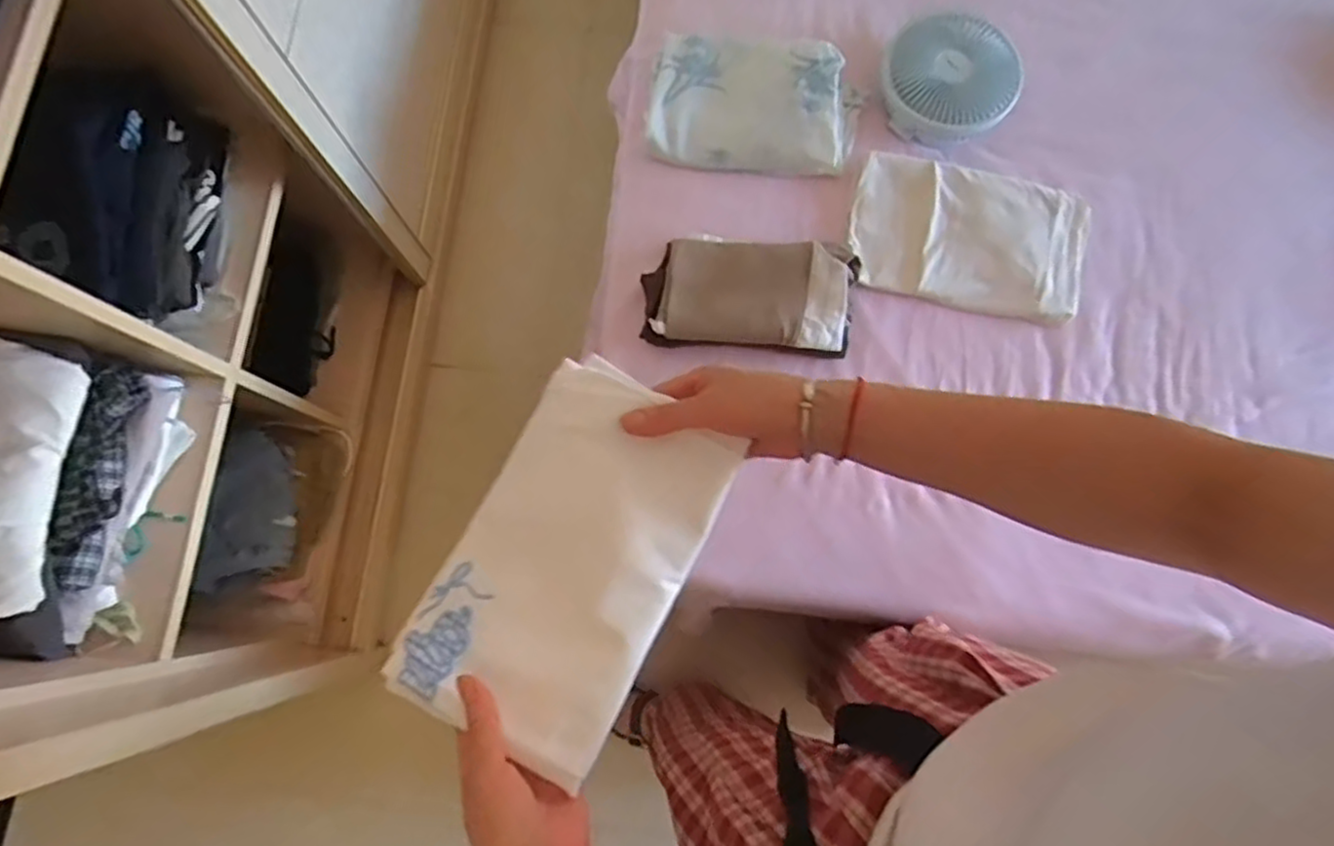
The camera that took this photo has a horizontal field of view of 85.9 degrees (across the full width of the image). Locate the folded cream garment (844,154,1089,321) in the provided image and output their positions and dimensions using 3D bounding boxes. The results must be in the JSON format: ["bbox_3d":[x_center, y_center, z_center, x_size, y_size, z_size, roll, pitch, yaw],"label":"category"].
[{"bbox_3d":[0.411,-0.250,0.962,0.314,0.033,0.185,13,79,1],"label":"folded cream garment"}]

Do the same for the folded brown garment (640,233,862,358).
[{"bbox_3d":[0.108,-0.175,0.914,0.264,0.056,0.161,2,79,-1],"label":"folded brown garment"}]

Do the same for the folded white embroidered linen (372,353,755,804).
[{"bbox_3d":[-0.060,0.085,0.466,0.142,0.025,0.235,28,79,4],"label":"folded white embroidered linen"}]

